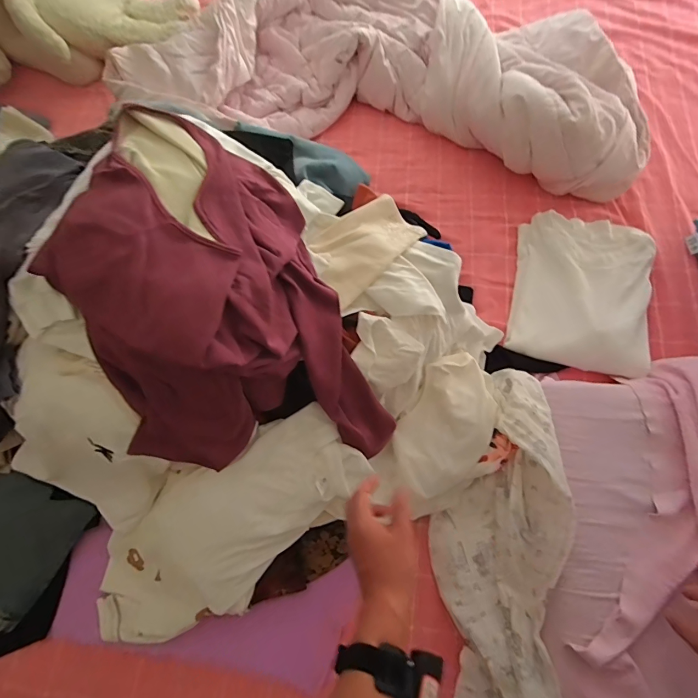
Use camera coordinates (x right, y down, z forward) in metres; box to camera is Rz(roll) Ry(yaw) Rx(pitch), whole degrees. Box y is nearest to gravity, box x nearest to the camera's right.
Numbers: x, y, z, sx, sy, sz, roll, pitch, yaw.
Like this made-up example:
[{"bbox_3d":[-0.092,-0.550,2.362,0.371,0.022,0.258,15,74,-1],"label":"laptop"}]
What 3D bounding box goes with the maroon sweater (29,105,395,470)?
[{"bbox_3d":[-0.162,-0.072,0.536,0.320,0.270,0.472,-16,72,-1],"label":"maroon sweater"}]

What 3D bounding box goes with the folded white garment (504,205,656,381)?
[{"bbox_3d":[0.456,-0.116,0.756,0.250,0.052,0.324,13,74,9],"label":"folded white garment"}]

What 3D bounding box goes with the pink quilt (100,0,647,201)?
[{"bbox_3d":[0.063,-0.666,0.912,1.172,0.170,0.537,8,73,7],"label":"pink quilt"}]

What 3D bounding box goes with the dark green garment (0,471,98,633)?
[{"bbox_3d":[-0.601,0.329,0.657,0.200,0.103,0.248,34,78,14],"label":"dark green garment"}]

